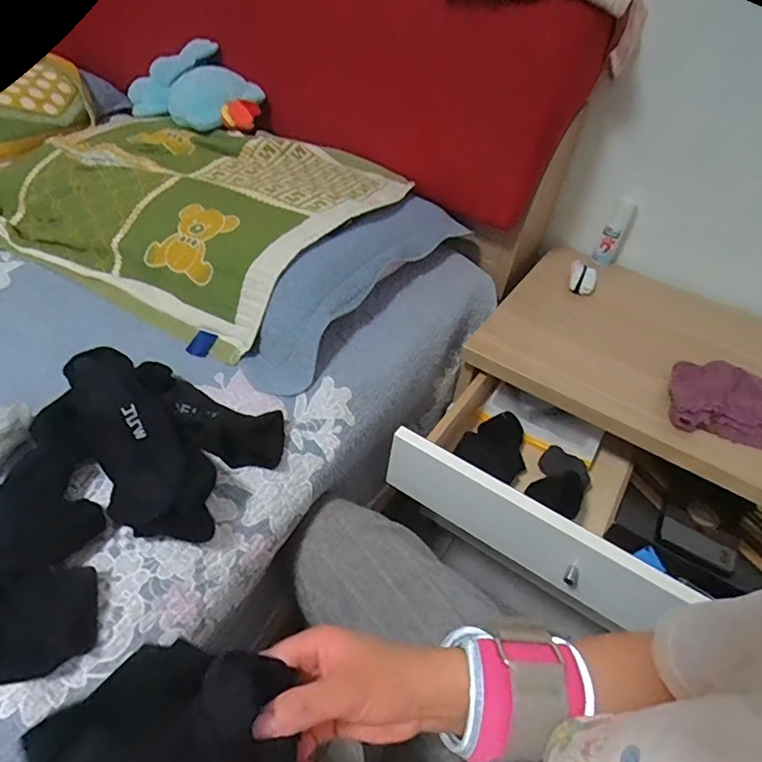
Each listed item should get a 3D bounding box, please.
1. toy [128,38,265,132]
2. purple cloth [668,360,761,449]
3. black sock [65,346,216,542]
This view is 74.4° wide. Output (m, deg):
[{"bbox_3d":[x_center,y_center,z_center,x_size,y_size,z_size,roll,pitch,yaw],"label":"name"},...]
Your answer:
[{"bbox_3d":[-0.338,-0.526,0.894,0.268,0.106,0.126,30,49,22],"label":"toy"},{"bbox_3d":[0.468,0.027,0.667,0.177,0.038,0.128,10,44,4],"label":"purple cloth"},{"bbox_3d":[-0.233,0.058,0.493,0.093,0.042,0.236,-28,68,-30],"label":"black sock"}]

